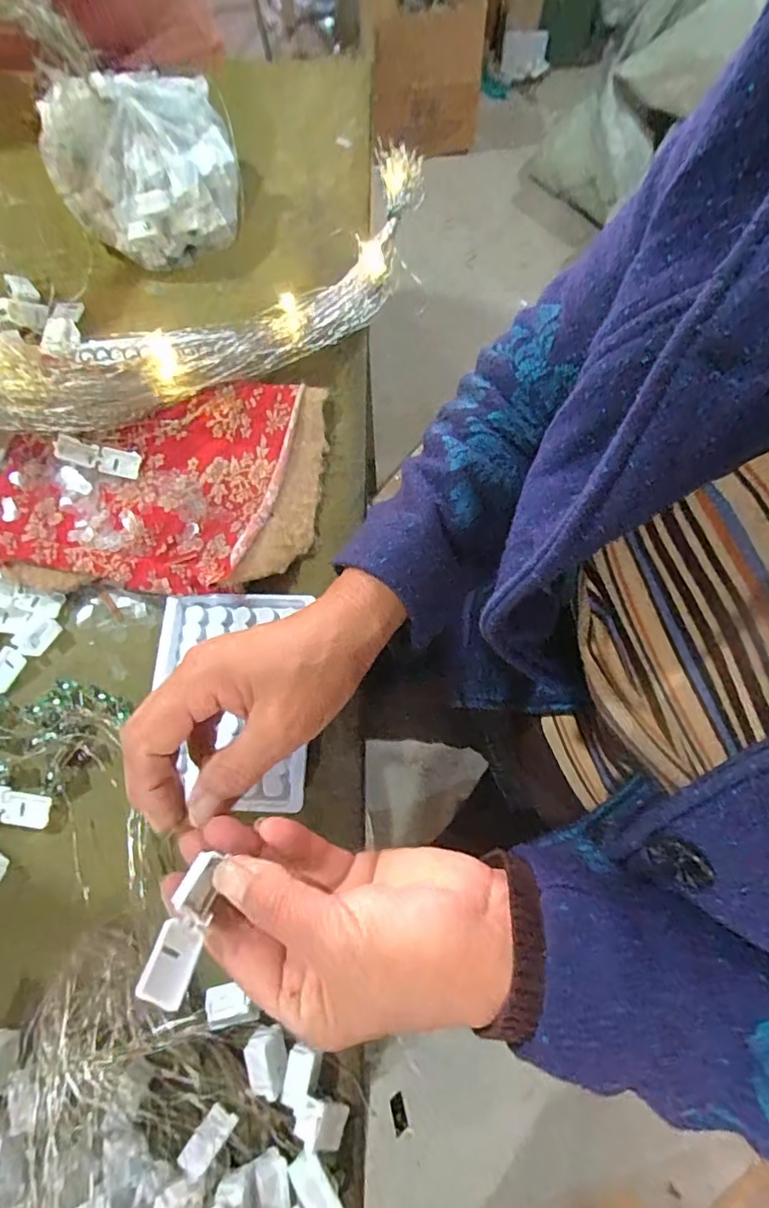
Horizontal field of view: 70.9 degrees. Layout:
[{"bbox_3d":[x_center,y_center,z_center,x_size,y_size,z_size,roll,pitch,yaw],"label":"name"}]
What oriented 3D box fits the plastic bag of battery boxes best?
[{"bbox_3d":[-0.188,-0.354,0.442,0.147,0.085,0.101,-30,74,-9],"label":"plastic bag of battery boxes"}]

